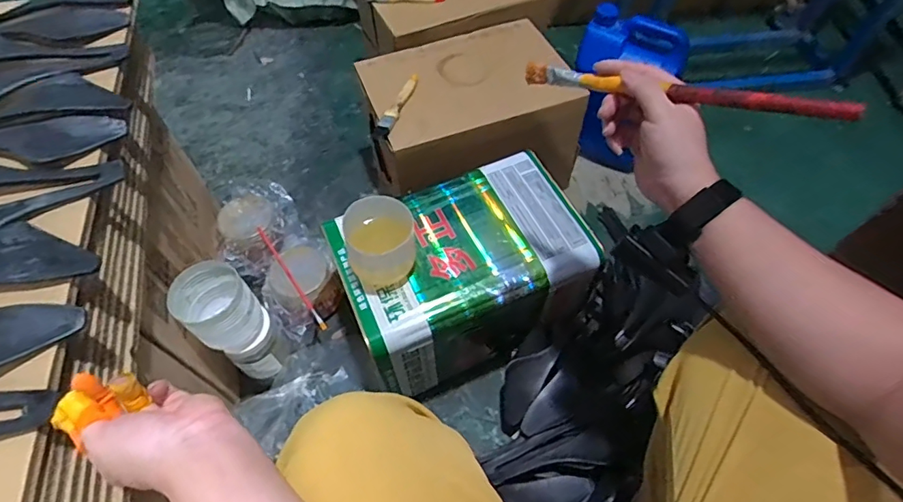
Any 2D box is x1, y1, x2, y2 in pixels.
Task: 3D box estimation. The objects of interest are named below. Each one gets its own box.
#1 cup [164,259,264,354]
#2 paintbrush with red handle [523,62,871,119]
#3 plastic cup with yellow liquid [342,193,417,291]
[{"bbox_3d":[-0.322,0.079,0.690,0.084,0.105,0.090,-1,58,1],"label":"cup"},{"bbox_3d":[0.176,-0.136,0.423,0.276,0.027,0.022,23,59,36],"label":"paintbrush with red handle"},{"bbox_3d":[-0.090,-0.011,0.640,0.085,0.092,0.082,-1,58,1],"label":"plastic cup with yellow liquid"}]

